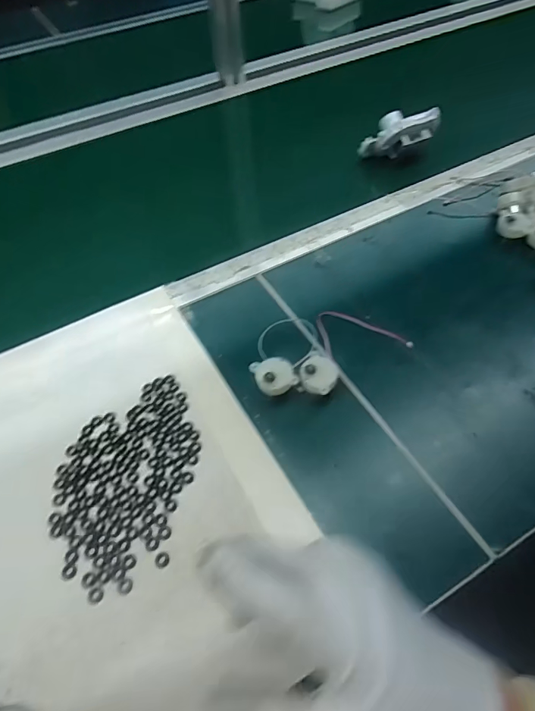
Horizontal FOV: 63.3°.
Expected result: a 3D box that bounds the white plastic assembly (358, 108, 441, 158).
[{"bbox_3d":[0.181,-0.307,0.599,0.108,0.038,0.045,-16,51,19],"label":"white plastic assembly"}]

